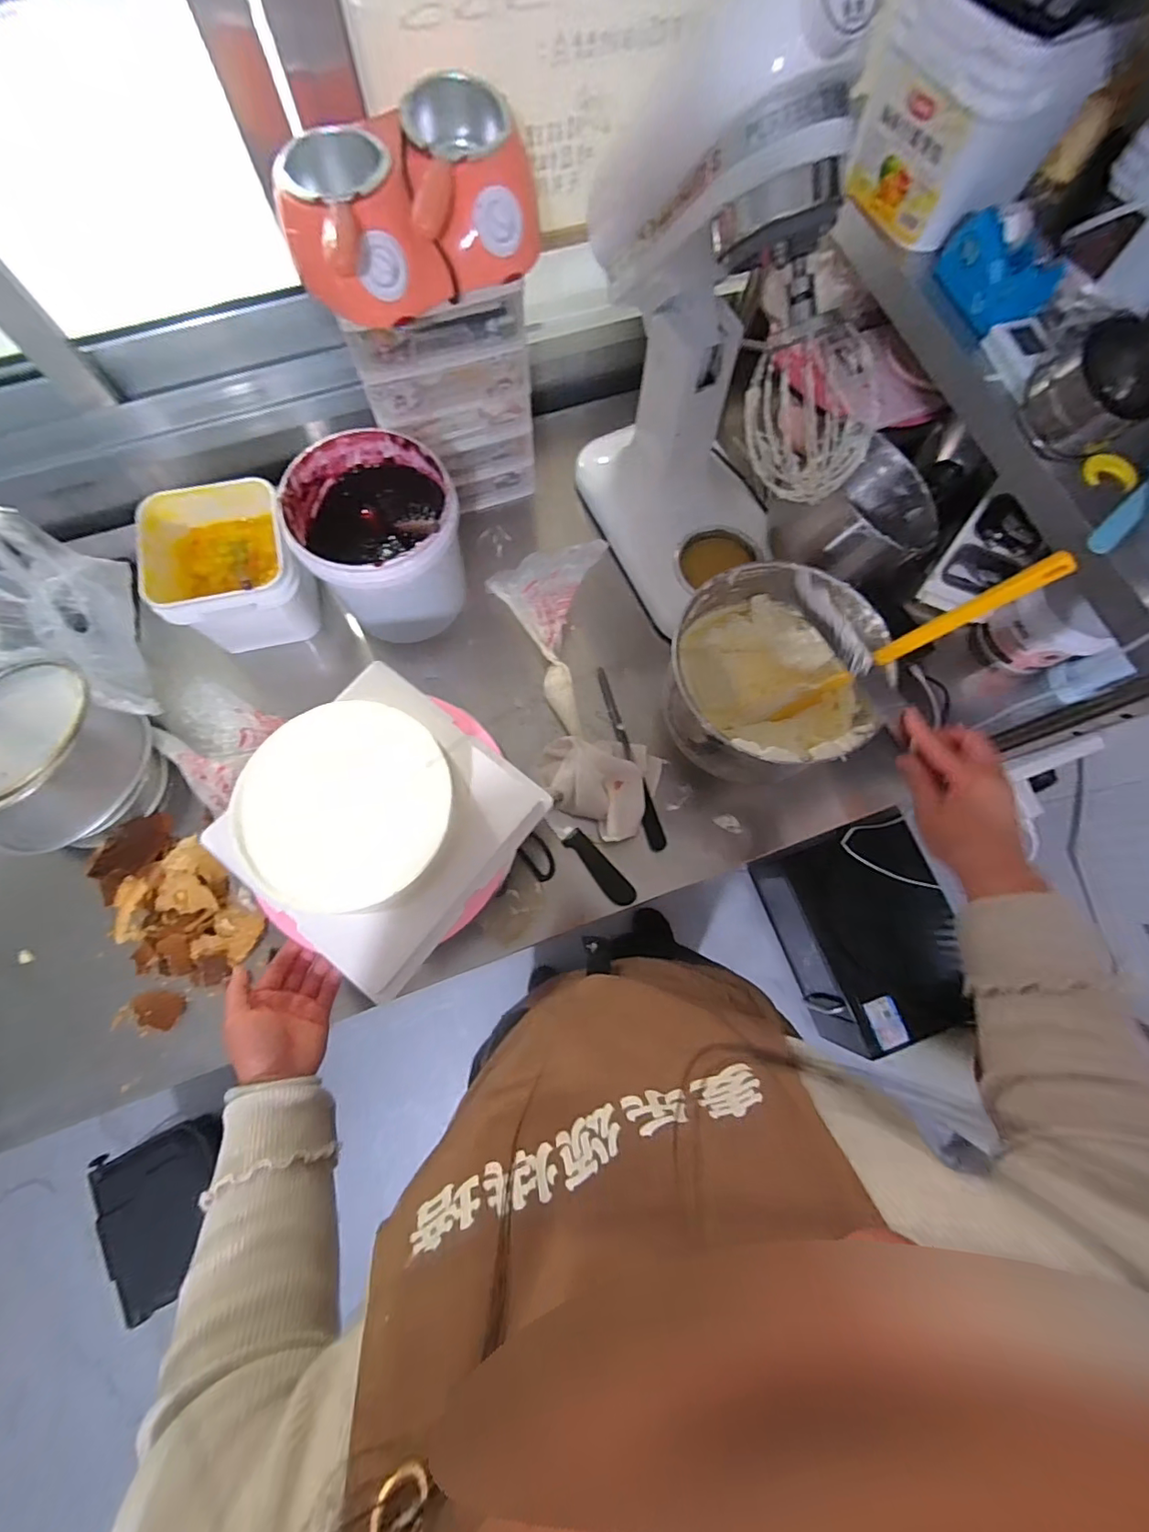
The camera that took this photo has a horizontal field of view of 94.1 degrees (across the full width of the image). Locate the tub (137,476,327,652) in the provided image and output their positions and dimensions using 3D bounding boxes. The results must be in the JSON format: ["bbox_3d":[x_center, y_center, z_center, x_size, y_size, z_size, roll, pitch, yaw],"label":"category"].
[{"bbox_3d":[-0.447,-0.259,0.716,0.173,0.131,0.178,-22,76,-7],"label":"tub"}]

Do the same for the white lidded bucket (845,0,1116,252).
[{"bbox_3d":[0.378,-0.644,0.520,0.144,0.142,0.155,-32,78,-10],"label":"white lidded bucket"}]

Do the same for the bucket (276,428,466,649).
[{"bbox_3d":[-0.243,-0.286,0.705,0.189,0.181,0.197,0,75,-2],"label":"bucket"}]

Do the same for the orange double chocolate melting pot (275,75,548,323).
[{"bbox_3d":[-0.149,-0.521,0.503,0.224,0.094,0.138,-36,78,-11],"label":"orange double chocolate melting pot"}]

